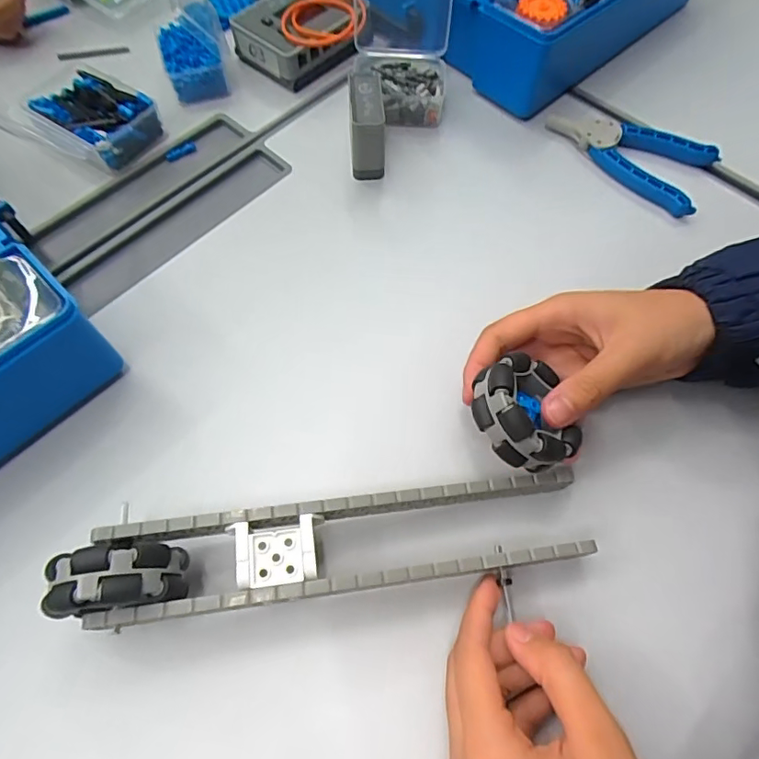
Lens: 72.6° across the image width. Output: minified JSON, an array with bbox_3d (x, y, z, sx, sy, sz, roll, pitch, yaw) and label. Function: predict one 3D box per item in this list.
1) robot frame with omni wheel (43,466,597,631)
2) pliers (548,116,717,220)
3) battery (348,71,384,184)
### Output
[{"bbox_3d":[-0.023,0.088,0.270,0.254,0.053,0.051,-3,64,-12],"label":"robot frame with omni wheel"},{"bbox_3d":[0.200,-0.183,0.408,0.127,0.020,0.064,40,71,17],"label":"pliers"},{"bbox_3d":[-0.009,-0.190,0.389,0.024,0.059,0.051,-2,65,-2],"label":"battery"}]

